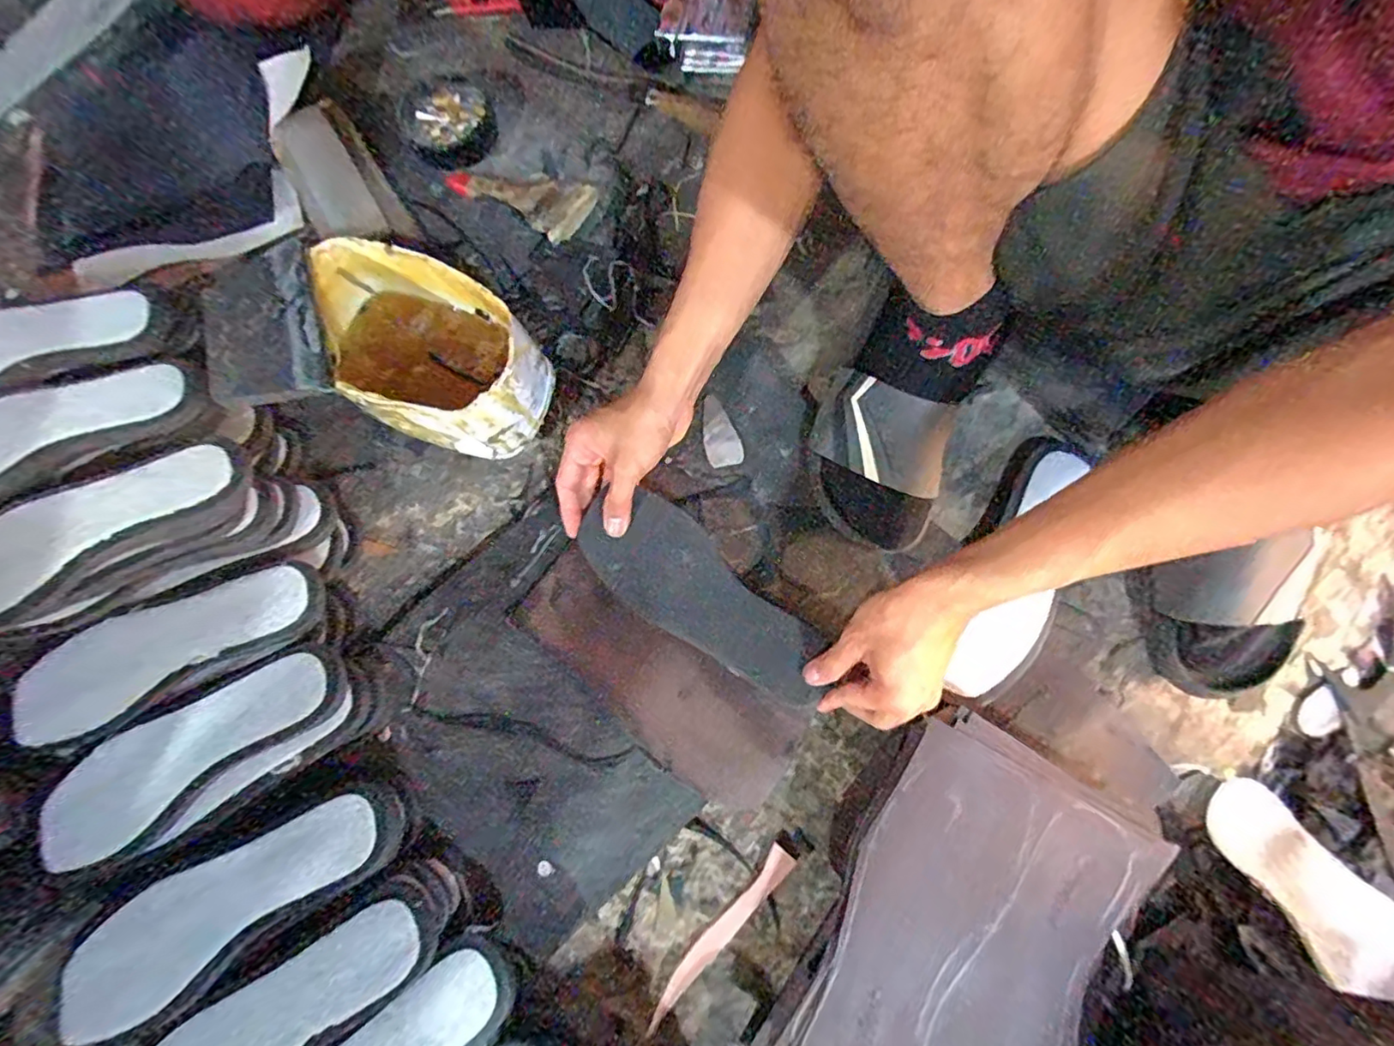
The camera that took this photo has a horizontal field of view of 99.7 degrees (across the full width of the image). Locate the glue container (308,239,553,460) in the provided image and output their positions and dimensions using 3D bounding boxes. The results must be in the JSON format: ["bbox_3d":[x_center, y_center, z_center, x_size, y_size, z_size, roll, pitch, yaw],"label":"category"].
[{"bbox_3d":[-0.232,-0.140,0.517,0.201,0.127,0.129,34,82,11],"label":"glue container"}]

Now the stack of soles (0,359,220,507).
[{"bbox_3d":[-0.510,-0.078,0.478,0.251,0.046,0.087,-21,74,0],"label":"stack of soles"}]

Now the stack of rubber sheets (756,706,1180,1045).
[{"bbox_3d":[0.181,0.302,0.426,0.190,0.066,0.303,28,85,3],"label":"stack of rubber sheets"}]

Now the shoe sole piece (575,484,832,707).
[{"bbox_3d":[0.007,0.058,0.498,0.227,0.018,0.088,34,82,8],"label":"shoe sole piece"}]

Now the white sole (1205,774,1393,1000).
[{"bbox_3d":[0.481,0.285,0.464,0.076,0.025,0.163,-36,75,-5],"label":"white sole"}]

